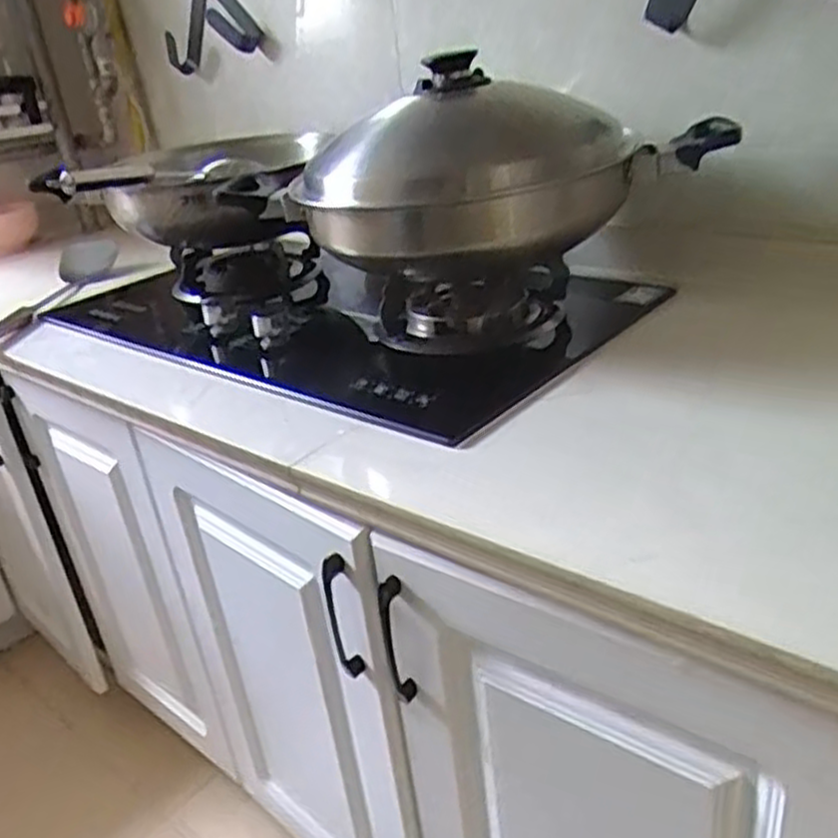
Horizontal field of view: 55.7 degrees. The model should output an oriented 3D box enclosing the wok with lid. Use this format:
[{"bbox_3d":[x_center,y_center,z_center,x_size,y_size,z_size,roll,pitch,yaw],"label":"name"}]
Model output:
[{"bbox_3d":[0.085,-0.251,0.807,0.390,0.184,0.265,-17,29,-20],"label":"wok with lid"}]

